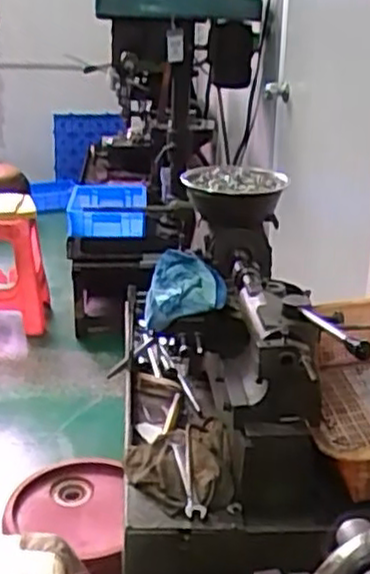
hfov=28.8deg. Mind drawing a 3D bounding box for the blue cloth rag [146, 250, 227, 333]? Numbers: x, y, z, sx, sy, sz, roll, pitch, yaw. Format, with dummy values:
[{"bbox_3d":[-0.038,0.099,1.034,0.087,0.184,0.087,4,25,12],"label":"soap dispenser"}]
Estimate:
[{"bbox_3d":[0.003,0.007,1.056,0.109,0.074,0.123,5,22,10],"label":"blue cloth rag"}]

